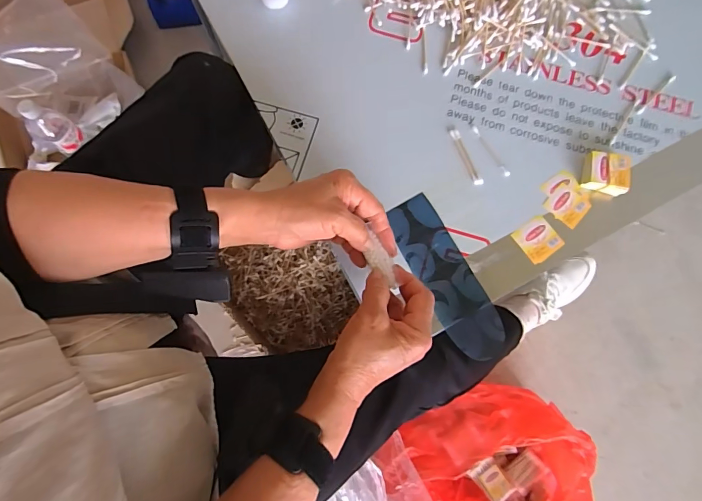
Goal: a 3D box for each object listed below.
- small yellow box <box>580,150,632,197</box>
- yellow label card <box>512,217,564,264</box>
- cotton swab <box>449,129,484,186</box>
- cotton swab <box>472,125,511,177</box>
[{"bbox_3d":[0.298,-0.092,0.457,0.049,0.021,0.046,14,78,2],"label":"small yellow box"},{"bbox_3d":[0.215,-0.013,0.449,0.045,0.004,0.043,-35,81,-8],"label":"yellow label card"},{"bbox_3d":[0.137,-0.112,0.467,0.010,0.004,0.074,-21,80,-5],"label":"cotton swab"},{"bbox_3d":[0.167,-0.119,0.468,0.008,0.004,0.074,-30,80,-7],"label":"cotton swab"}]

